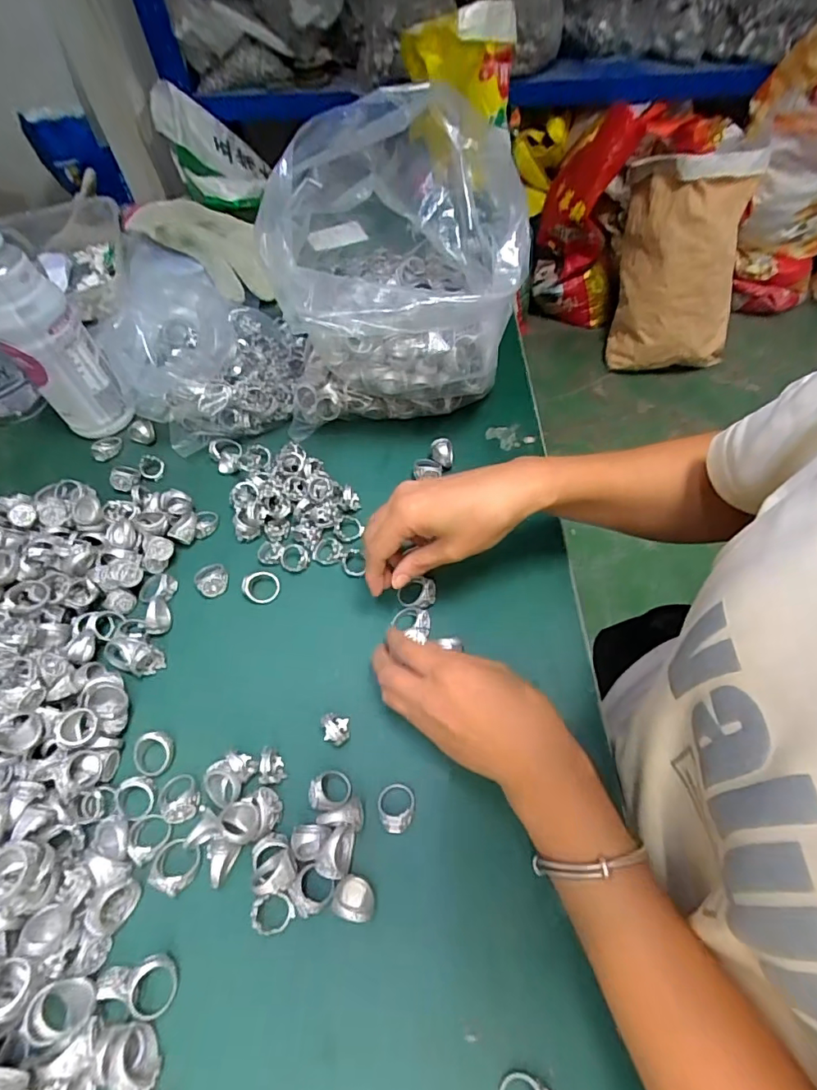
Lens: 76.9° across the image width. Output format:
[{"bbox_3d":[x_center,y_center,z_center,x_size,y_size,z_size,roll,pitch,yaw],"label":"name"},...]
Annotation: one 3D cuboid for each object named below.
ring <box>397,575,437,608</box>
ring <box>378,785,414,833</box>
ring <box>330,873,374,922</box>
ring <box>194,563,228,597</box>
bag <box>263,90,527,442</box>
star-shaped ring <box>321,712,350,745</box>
[{"bbox_3d":[0.006,0.038,0.402,0.030,0.011,0.021,1,57,2],"label":"ring"},{"bbox_3d":[-0.008,0.167,0.329,0.023,0.011,0.029,1,57,2],"label":"ring"},{"bbox_3d":[-0.031,0.205,0.299,0.024,0.023,0.020,13,59,10],"label":"ring"},{"bbox_3d":[-0.164,0.028,0.427,0.025,0.013,0.029,-30,61,-16],"label":"ring"},{"bbox_3d":[-0.019,-0.225,0.441,0.192,0.220,0.159,-7,57,-3],"label":"bag"},{"bbox_3d":[-0.050,0.128,0.357,0.018,0.014,0.020,-3,57,0],"label":"star-shaped ring"}]

